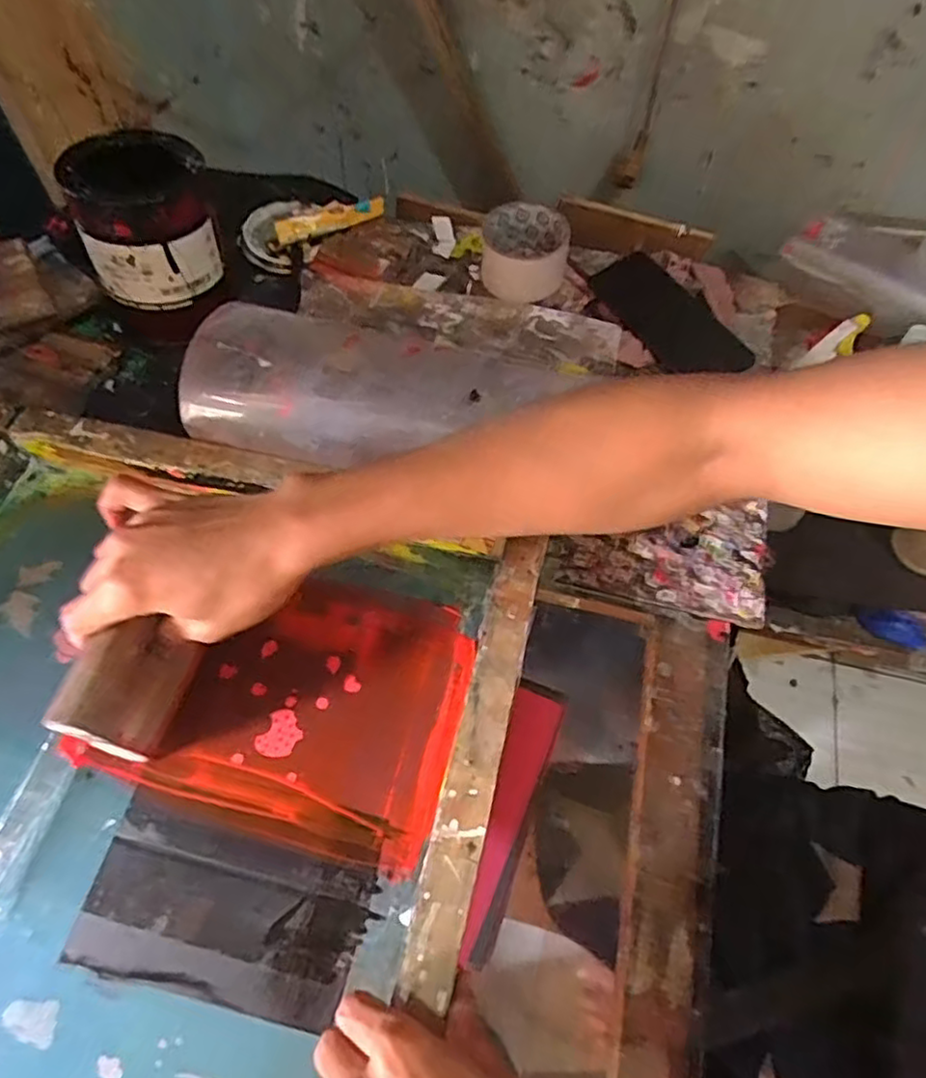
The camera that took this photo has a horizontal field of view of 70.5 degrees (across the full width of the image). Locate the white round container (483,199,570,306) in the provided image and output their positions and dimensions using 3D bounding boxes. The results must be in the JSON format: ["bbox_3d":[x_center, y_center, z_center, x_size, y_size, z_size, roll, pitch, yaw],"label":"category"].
[{"bbox_3d":[0.060,-0.274,0.622,0.082,0.054,0.081,0,59,0],"label":"white round container"}]

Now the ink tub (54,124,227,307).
[{"bbox_3d":[-0.261,-0.269,0.542,0.112,0.112,0.091,-26,62,-14],"label":"ink tub"}]

